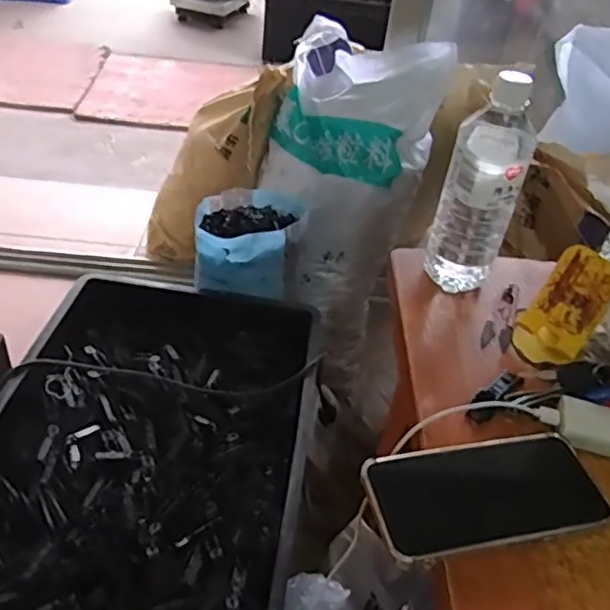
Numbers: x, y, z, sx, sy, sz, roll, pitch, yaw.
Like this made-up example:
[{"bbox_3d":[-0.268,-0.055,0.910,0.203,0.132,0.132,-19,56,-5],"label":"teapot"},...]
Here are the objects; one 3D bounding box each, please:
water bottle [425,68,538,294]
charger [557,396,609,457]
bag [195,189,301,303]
[{"bbox_3d":[0.168,-0.109,0.597,0.066,0.210,0.064,16,39,10],"label":"water bottle"},{"bbox_3d":[0.230,0.097,0.502,0.054,0.020,0.036,13,39,6],"label":"charger"},{"bbox_3d":[-0.111,-0.113,1.122,0.163,0.119,0.180,0,39,-10],"label":"bag"}]

